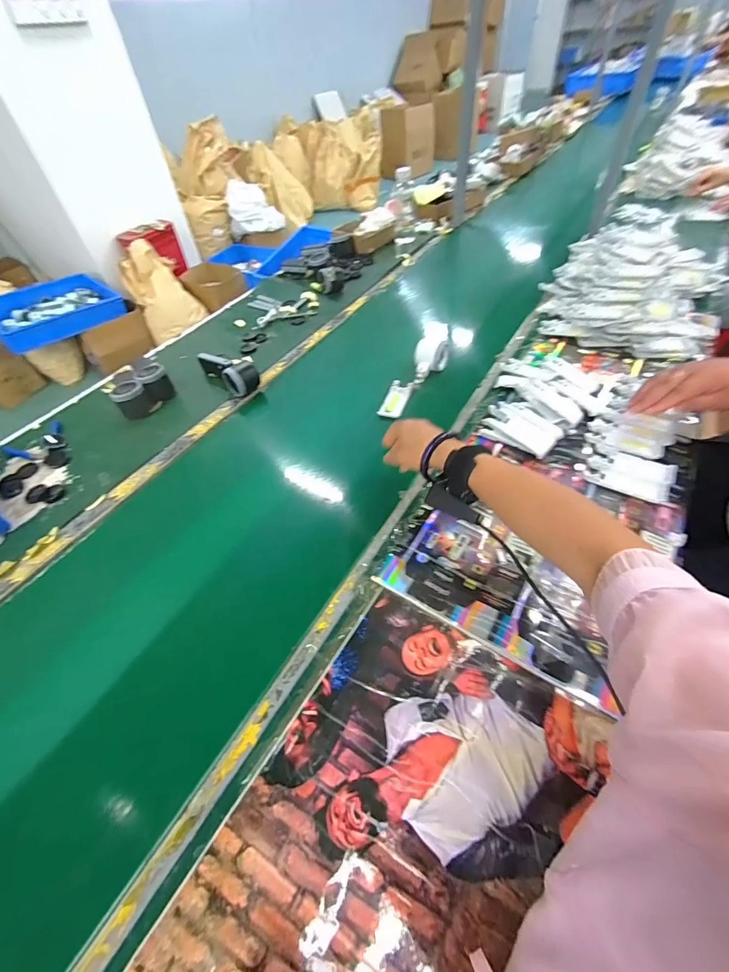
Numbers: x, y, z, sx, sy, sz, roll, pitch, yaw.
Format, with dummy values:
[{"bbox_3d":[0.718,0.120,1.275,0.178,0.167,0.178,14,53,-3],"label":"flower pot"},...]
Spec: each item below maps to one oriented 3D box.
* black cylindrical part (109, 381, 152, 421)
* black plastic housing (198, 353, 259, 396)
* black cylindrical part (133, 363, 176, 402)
[{"bbox_3d":[-0.453,-0.169,0.755,0.051,0.048,0.055,-3,51,4],"label":"black cylindrical part"},{"bbox_3d":[-0.284,-0.243,0.809,0.153,0.053,0.057,35,62,29],"label":"black plastic housing"},{"bbox_3d":[-0.417,-0.206,0.779,0.055,0.052,0.065,-31,54,-18],"label":"black cylindrical part"}]

